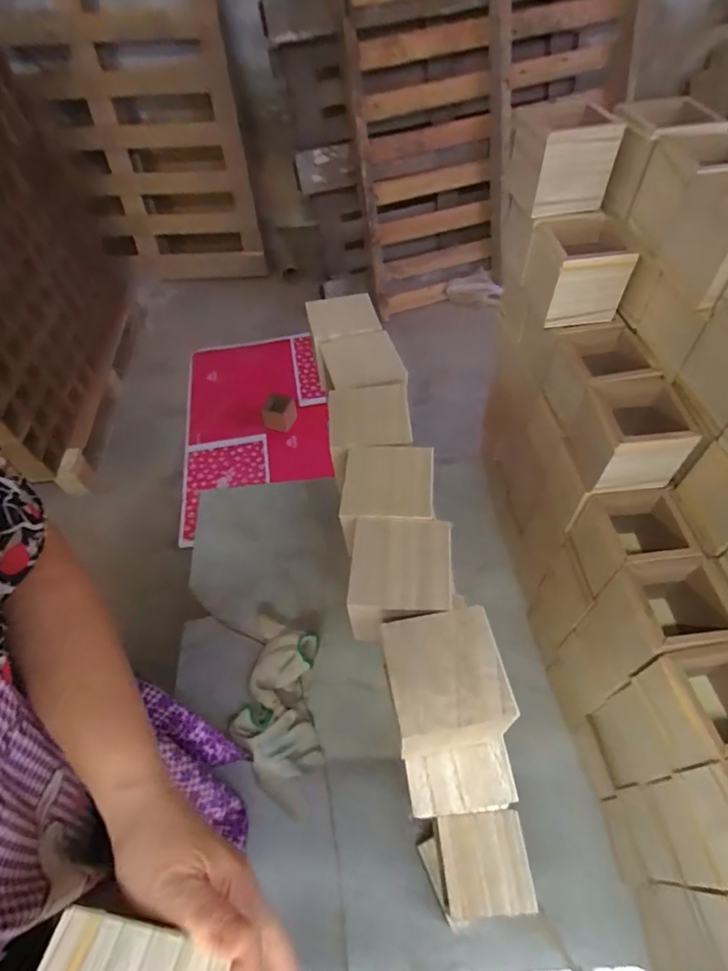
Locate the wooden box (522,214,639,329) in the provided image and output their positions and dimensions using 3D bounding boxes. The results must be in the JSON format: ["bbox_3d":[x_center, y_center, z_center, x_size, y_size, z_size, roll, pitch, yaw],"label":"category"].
[{"bbox_3d":[0.269,-0.265,0.628,0.097,0.102,0.100,-9,55,-2],"label":"wooden box"}]

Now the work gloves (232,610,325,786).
[{"bbox_3d":[-0.140,0.332,0.809,0.130,0.040,0.262,-7,55,0],"label":"work gloves"}]

